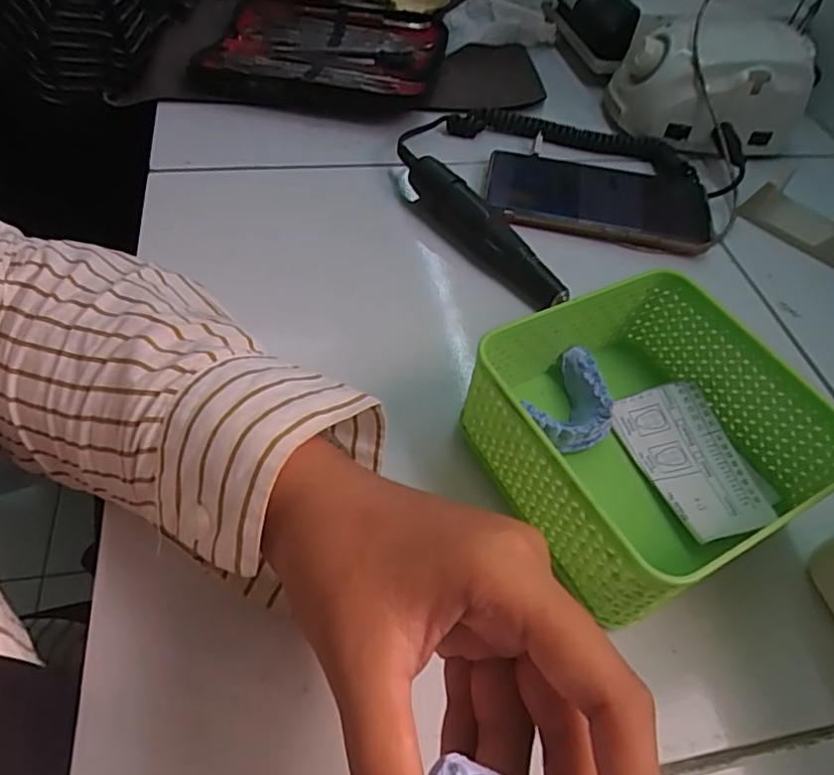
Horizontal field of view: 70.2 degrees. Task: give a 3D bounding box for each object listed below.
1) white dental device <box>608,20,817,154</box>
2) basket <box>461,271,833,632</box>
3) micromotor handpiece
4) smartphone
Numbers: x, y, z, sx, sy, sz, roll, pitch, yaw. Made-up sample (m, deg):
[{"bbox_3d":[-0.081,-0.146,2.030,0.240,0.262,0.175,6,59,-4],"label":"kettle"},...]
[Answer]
[{"bbox_3d":[0.241,-0.250,0.483,0.146,0.066,0.086,3,48,-3],"label":"white dental device"},{"bbox_3d":[0.108,0.020,0.277,0.134,0.058,0.129,-24,58,-19],"label":"basket"},{"bbox_3d":[0.037,-0.110,0.393,0.023,0.028,0.161,-28,60,-22],"label":"micromotor handpiece"},{"bbox_3d":[0.132,-0.140,0.431,0.158,0.010,0.080,10,48,3],"label":"smartphone"}]

